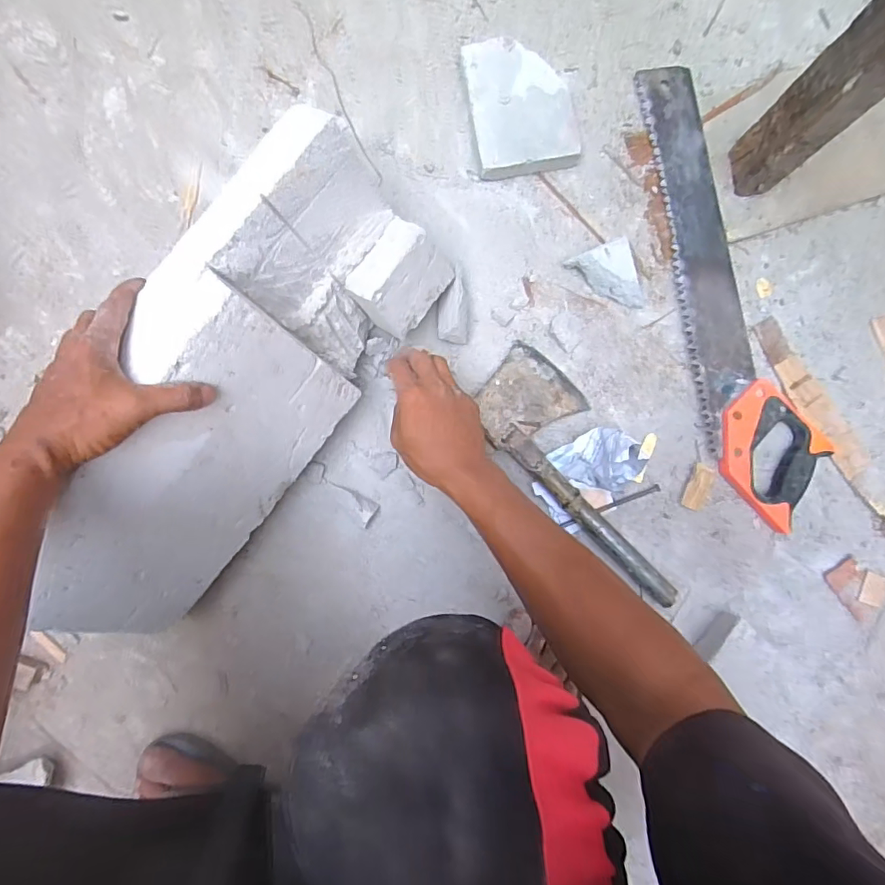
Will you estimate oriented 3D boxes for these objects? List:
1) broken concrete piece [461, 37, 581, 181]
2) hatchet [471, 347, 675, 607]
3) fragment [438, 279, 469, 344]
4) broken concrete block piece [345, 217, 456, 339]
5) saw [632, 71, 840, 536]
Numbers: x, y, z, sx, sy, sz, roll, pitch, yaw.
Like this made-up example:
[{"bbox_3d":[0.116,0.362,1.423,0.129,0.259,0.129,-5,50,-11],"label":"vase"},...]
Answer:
[{"bbox_3d":[0.088,-0.397,0.621,0.119,0.031,0.154,-14,89,-2],"label":"broken concrete piece"},{"bbox_3d":[0.171,0.030,0.602,0.313,0.040,0.117,44,88,0],"label":"hatchet"},{"bbox_3d":[0.013,-0.148,0.600,0.034,0.044,0.065,1,89,-1],"label":"fragment"},{"bbox_3d":[-0.045,-0.168,0.553,0.045,0.086,0.102,35,87,32],"label":"broken concrete block piece"},{"bbox_3d":[0.330,-0.178,0.615,0.124,0.032,0.562,-14,89,-2],"label":"saw"}]

